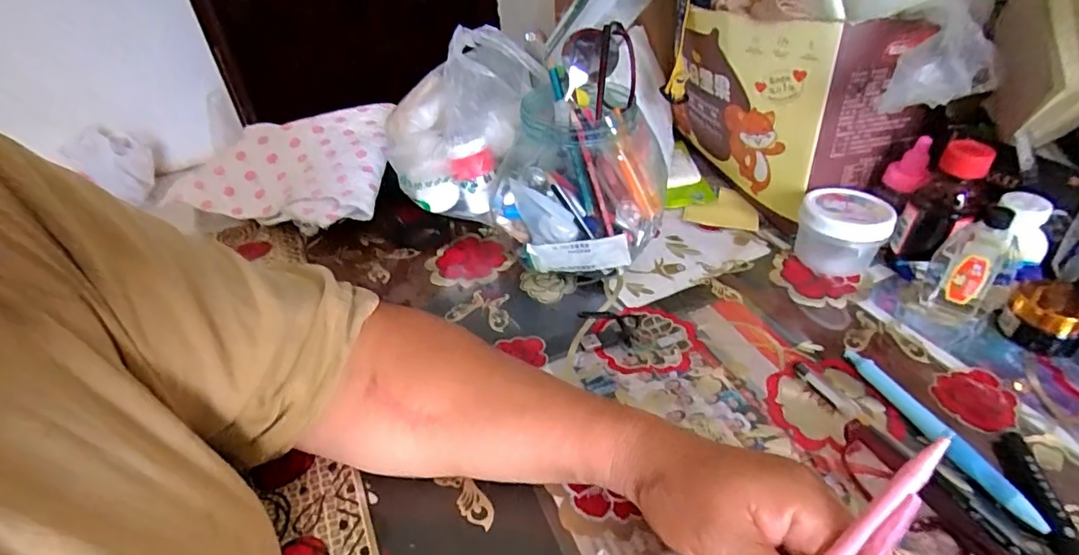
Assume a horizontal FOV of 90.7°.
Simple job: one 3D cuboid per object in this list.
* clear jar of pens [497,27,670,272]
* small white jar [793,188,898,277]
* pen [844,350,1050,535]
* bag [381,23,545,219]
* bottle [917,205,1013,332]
[{"bbox_3d":[0.034,-0.101,0.441,0.132,0.181,0.110,3,39,10],"label":"clear jar of pens"},{"bbox_3d":[0.250,-0.036,0.439,0.062,0.054,0.061,-3,38,2],"label":"small white jar"},{"bbox_3d":[0.233,0.087,0.316,0.018,0.015,0.129,-11,39,-8],"label":"pen"},{"bbox_3d":[-0.067,-0.136,0.483,0.134,0.134,0.113,-1,39,5],"label":"bag"},{"bbox_3d":[0.306,-0.006,0.374,0.042,0.083,0.028,27,48,34],"label":"bottle"}]

